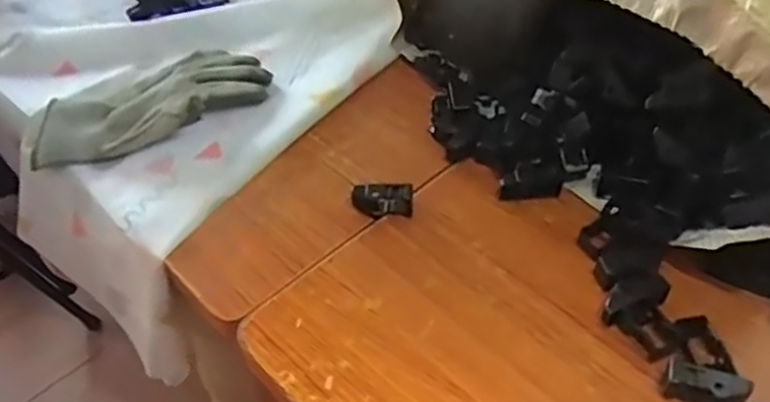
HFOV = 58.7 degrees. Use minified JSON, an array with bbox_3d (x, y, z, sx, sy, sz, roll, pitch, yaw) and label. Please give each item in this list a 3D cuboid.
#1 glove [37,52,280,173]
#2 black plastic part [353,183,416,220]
[{"bbox_3d":[-0.219,-0.094,0.641,0.217,0.040,0.107,-25,51,-17],"label":"glove"},{"bbox_3d":[-0.002,-0.001,0.553,0.049,0.021,0.020,4,49,8],"label":"black plastic part"}]

